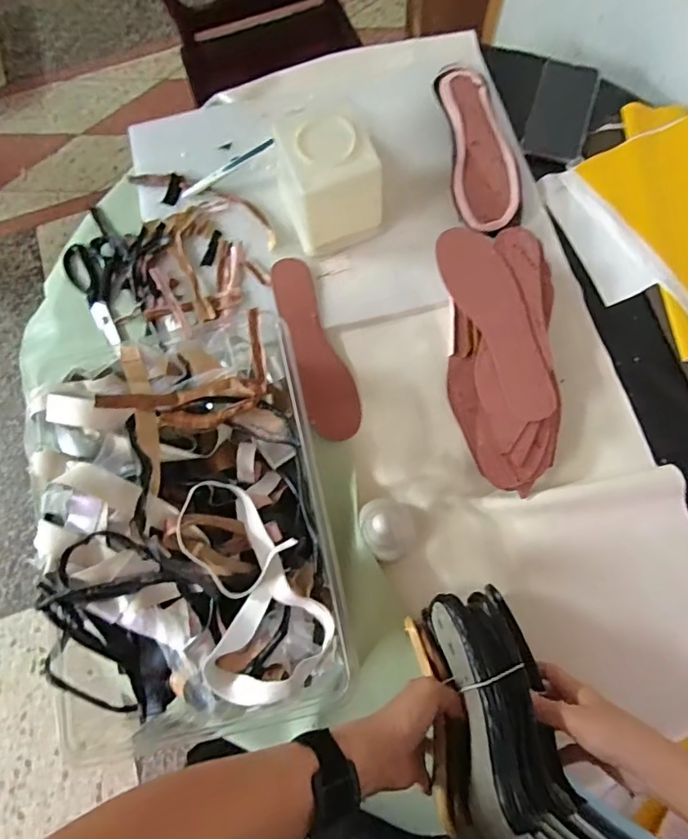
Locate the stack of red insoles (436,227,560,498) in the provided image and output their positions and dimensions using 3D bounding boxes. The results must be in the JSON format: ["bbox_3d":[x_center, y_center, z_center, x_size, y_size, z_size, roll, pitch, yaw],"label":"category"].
[{"bbox_3d":[0.183,-0.072,0.580,0.123,0.053,0.295,-5,73,1],"label":"stack of red insoles"}]

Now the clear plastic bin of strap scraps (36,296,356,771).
[{"bbox_3d":[-0.168,0.087,0.521,0.282,0.095,0.414,-12,73,-5],"label":"clear plastic bin of strap scraps"}]

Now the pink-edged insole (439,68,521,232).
[{"bbox_3d":[0.175,-0.347,0.664,0.077,0.029,0.233,-5,73,1],"label":"pink-edged insole"}]

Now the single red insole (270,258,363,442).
[{"bbox_3d":[-0.034,-0.089,0.626,0.062,0.011,0.236,-15,77,-9],"label":"single red insole"}]

